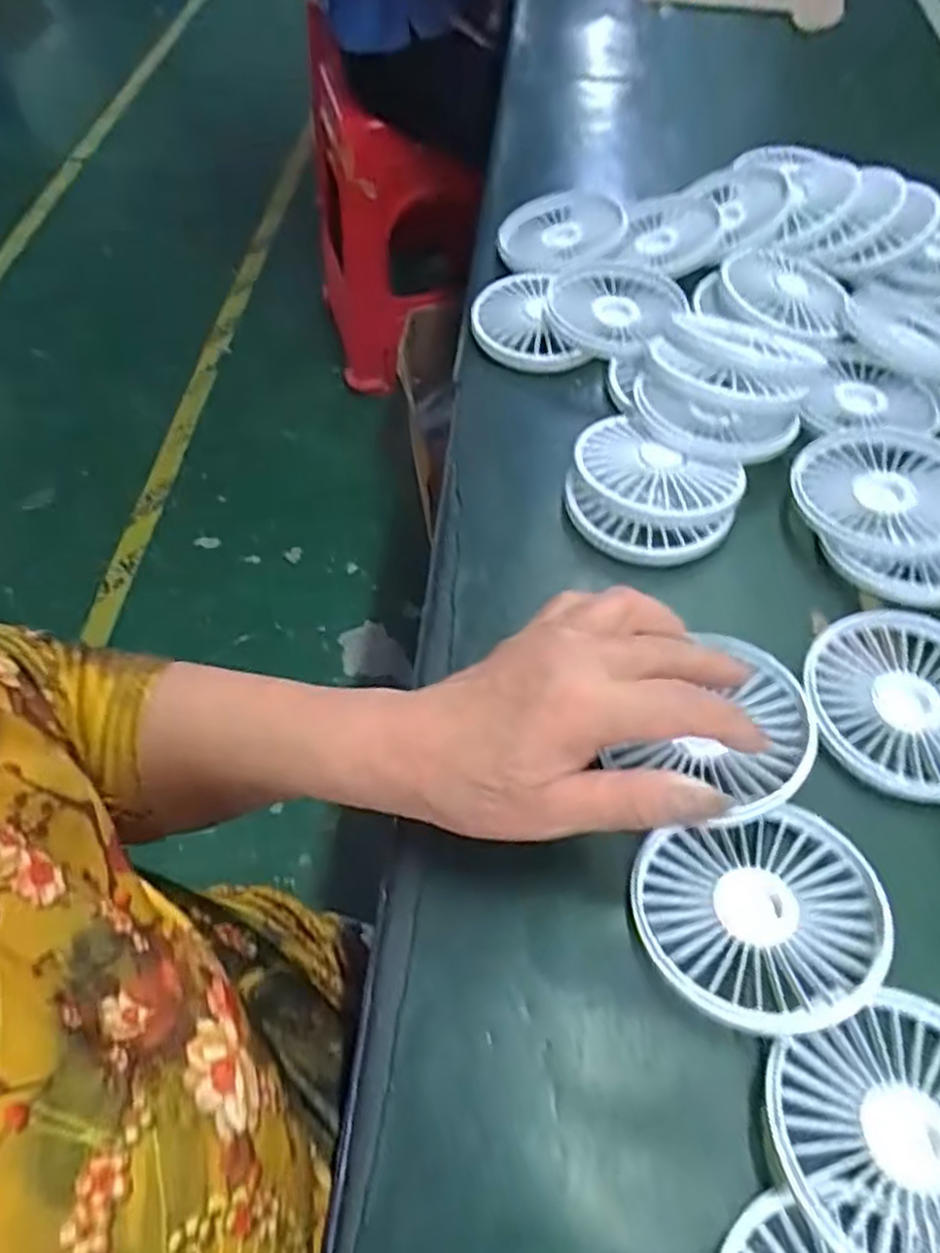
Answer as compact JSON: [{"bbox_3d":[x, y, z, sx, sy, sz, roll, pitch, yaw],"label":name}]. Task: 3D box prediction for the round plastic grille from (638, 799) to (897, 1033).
[{"bbox_3d":[0.108,0.107,0.283,0.087,0.010,0.078,-8,41,2],"label":"round plastic grille"}]

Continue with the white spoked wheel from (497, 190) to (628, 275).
[{"bbox_3d":[0.067,-0.285,0.555,0.093,0.014,0.102,-10,50,12],"label":"white spoked wheel"}]

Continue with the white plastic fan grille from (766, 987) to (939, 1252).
[{"bbox_3d":[0.143,0.165,0.242,0.085,0.021,0.078,-17,58,-10],"label":"white plastic fan grille"}]

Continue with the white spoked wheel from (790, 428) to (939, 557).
[{"bbox_3d":[0.217,-0.077,0.395,0.084,0.020,0.096,30,63,19],"label":"white spoked wheel"}]

